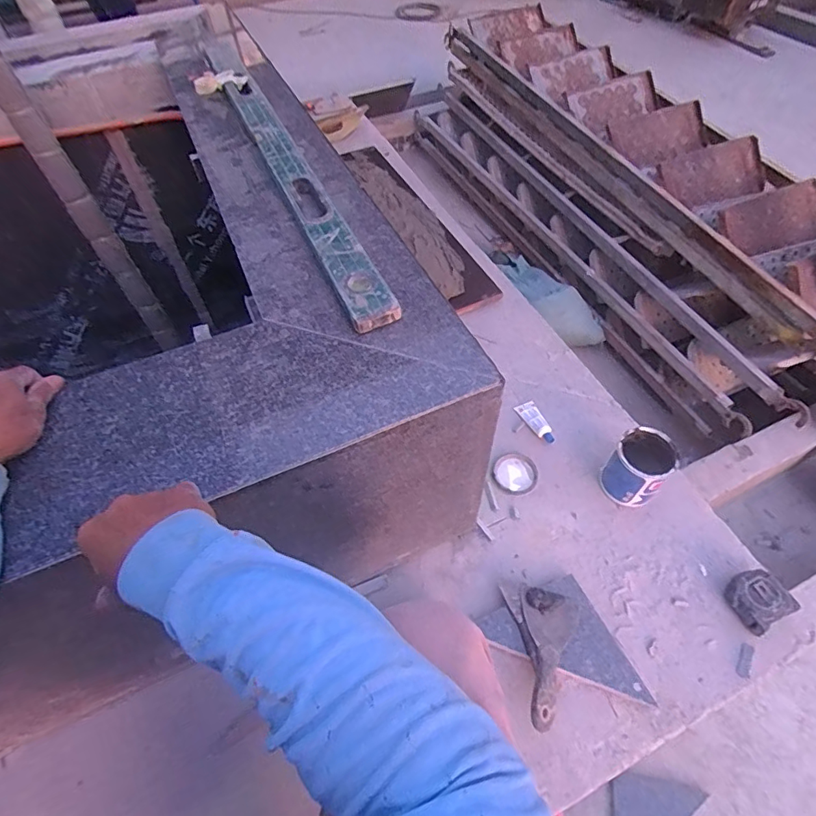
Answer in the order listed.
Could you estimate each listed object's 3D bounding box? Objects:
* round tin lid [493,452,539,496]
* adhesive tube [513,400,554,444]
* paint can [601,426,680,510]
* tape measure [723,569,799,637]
[{"bbox_3d":[0.214,0.129,0.948,0.087,0.004,0.085,-1,54,2],"label":"round tin lid"},{"bbox_3d":[0.274,0.026,1.007,0.051,0.022,0.107,-24,57,-14],"label":"adhesive tube"},{"bbox_3d":[0.413,0.115,0.876,0.107,0.121,0.101,-1,54,2],"label":"paint can"},{"bbox_3d":[0.567,0.312,0.783,0.091,0.039,0.082,-26,57,-15],"label":"tape measure"}]

